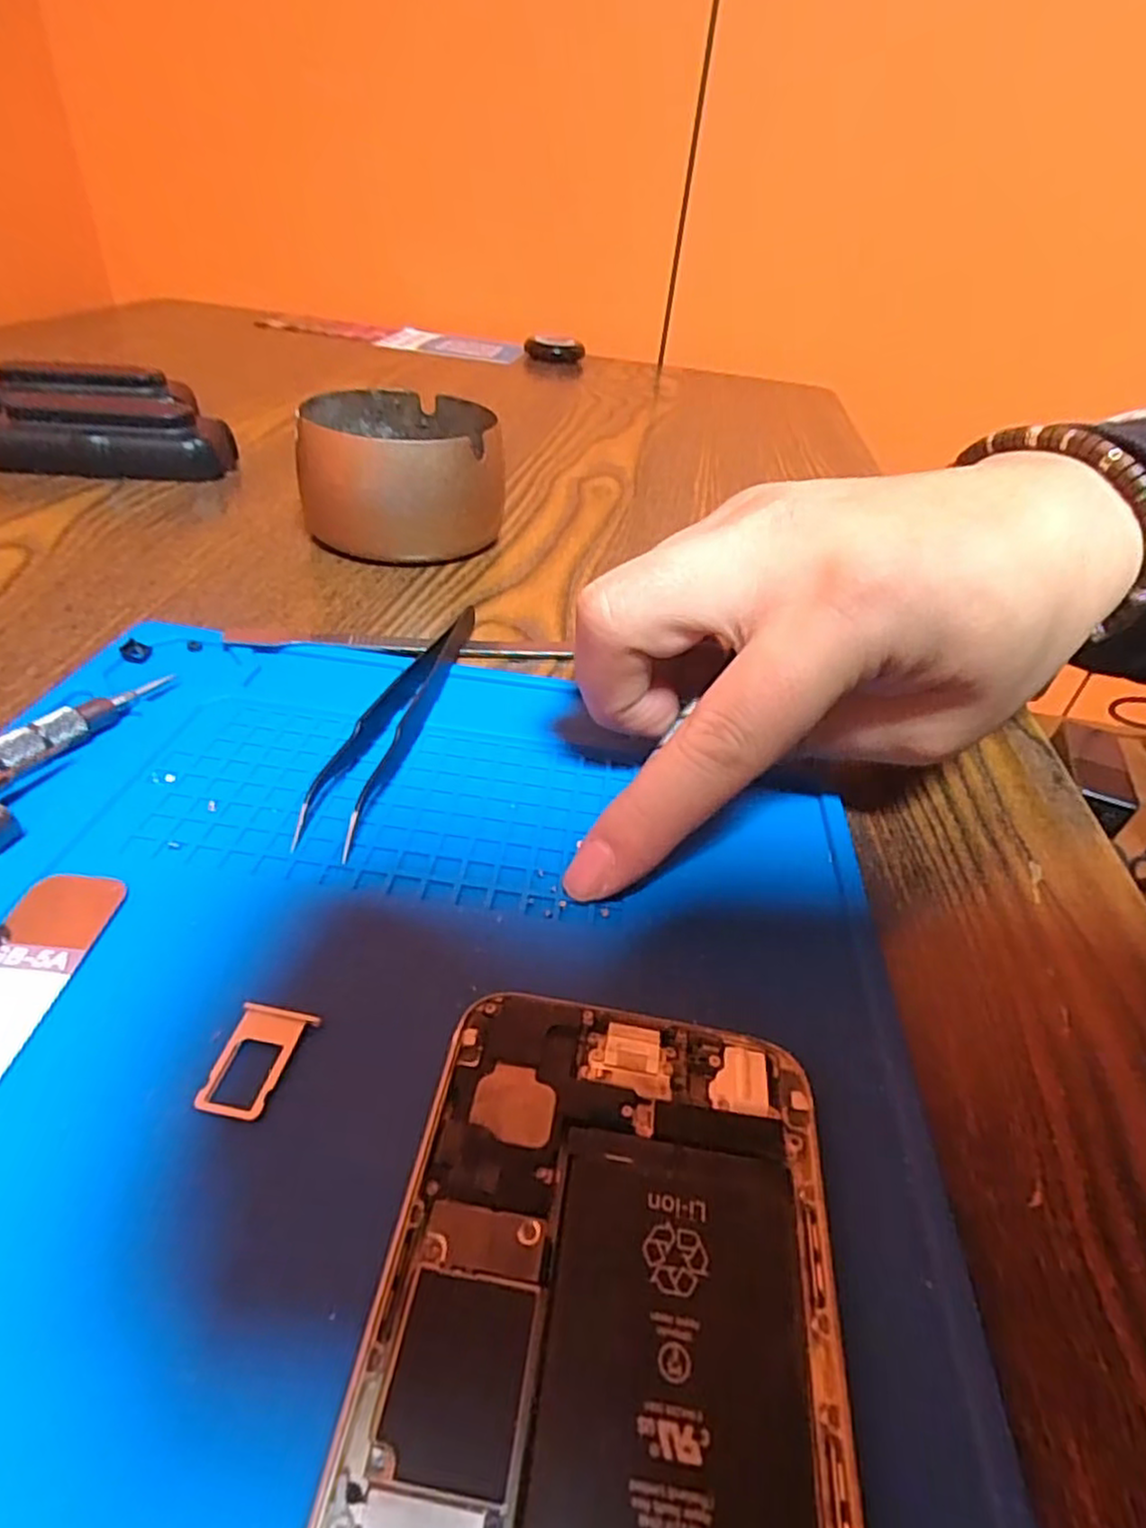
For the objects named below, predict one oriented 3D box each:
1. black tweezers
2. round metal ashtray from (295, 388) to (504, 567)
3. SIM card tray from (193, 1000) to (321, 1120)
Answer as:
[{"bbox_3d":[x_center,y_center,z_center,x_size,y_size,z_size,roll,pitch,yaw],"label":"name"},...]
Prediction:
[{"bbox_3d":[-0.052,-0.019,0.220,0.015,0.010,0.120,11,38,5],"label":"black tweezers"},{"bbox_3d":[-0.077,-0.130,0.323,0.084,0.048,0.086,-4,42,-12],"label":"round metal ashtray"},{"bbox_3d":[-0.057,0.052,0.130,0.014,0.004,0.021,10,38,4],"label":"SIM card tray"}]

